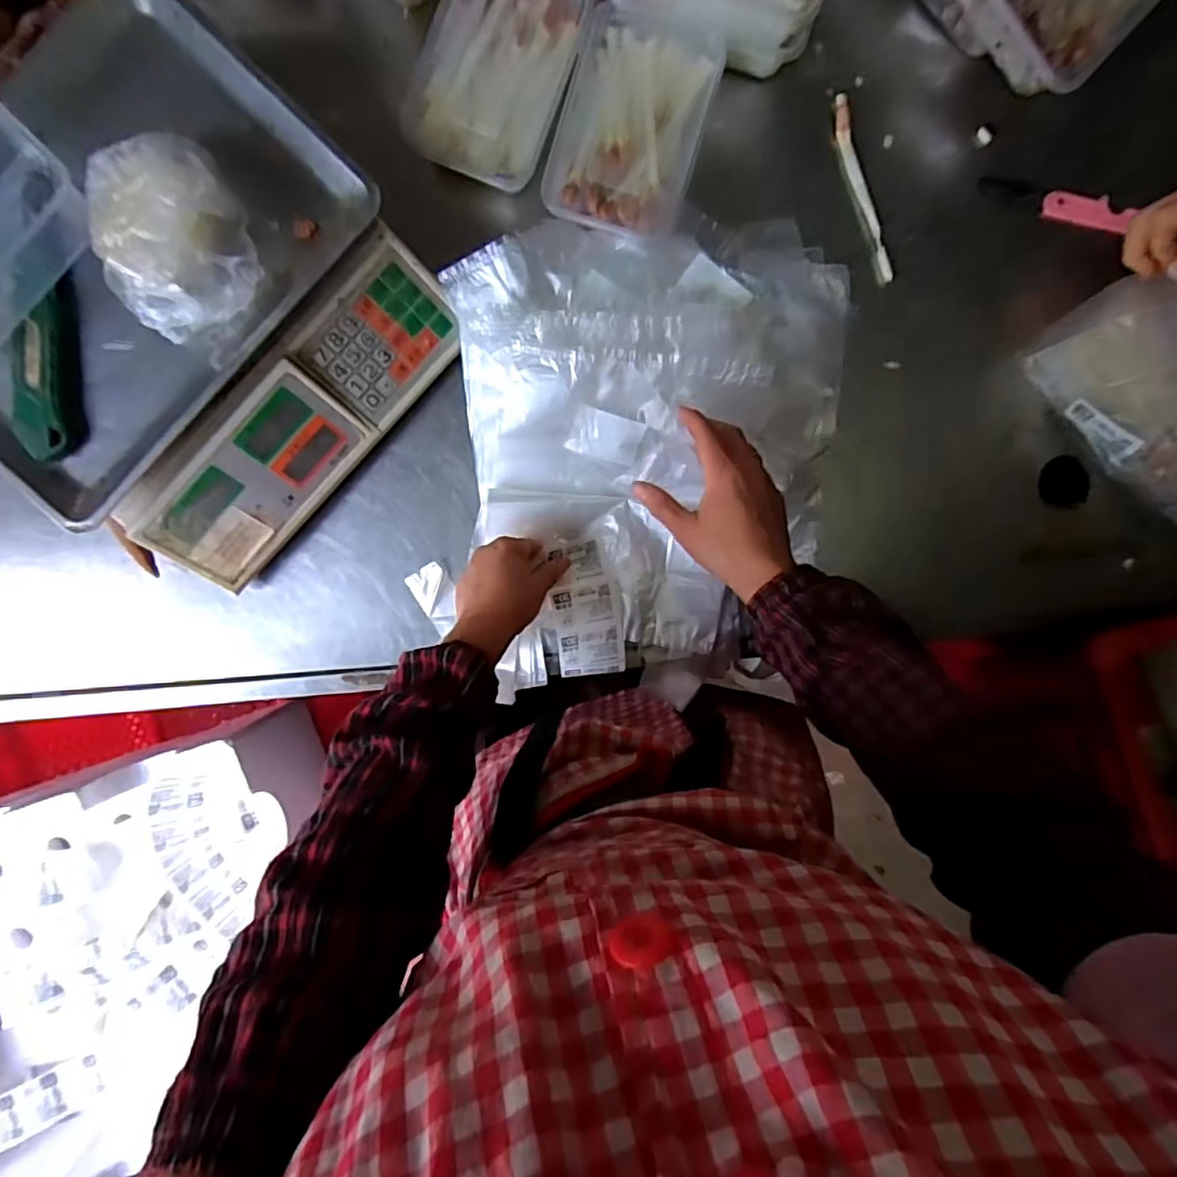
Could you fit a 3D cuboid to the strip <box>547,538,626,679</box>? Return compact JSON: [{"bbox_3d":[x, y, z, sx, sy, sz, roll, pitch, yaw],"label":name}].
[{"bbox_3d":[0.000,0.021,0.561,0.058,0.023,0.122,-5,98,-1],"label":"strip"}]

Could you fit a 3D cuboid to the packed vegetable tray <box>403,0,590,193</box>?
[{"bbox_3d":[-0.073,-0.411,0.501,0.108,0.032,0.157,21,94,-3],"label":"packed vegetable tray"}]

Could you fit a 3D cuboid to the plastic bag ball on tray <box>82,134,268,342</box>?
[{"bbox_3d":[-0.281,-0.239,0.423,0.096,0.065,0.114,-15,95,0],"label":"plastic bag ball on tray"}]

